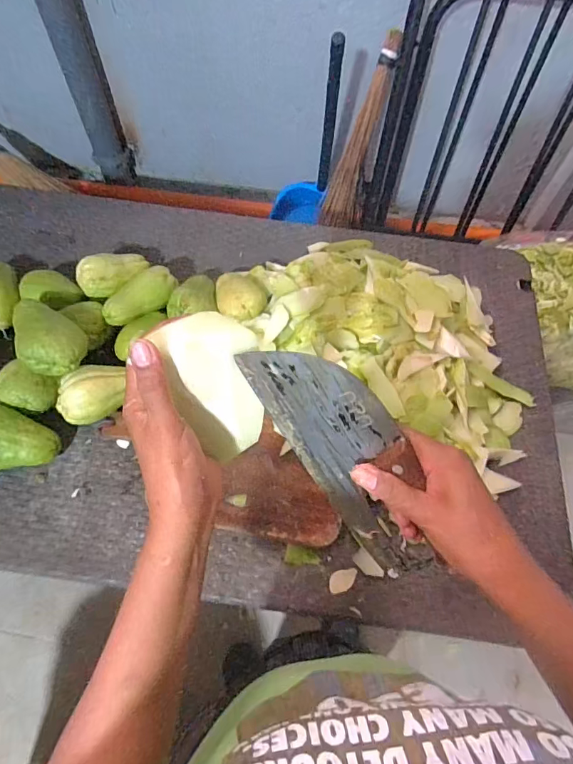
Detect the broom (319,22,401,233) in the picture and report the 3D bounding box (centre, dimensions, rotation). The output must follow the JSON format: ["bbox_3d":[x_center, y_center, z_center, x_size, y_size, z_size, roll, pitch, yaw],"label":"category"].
[{"bbox_3d":[0.202,-0.645,1.177,0.118,0.478,0.050,25,37,11],"label":"broom"}]

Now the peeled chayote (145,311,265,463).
[{"bbox_3d":[-0.056,-0.002,0.335,0.060,0.112,0.056,-20,28,-13],"label":"peeled chayote"}]

